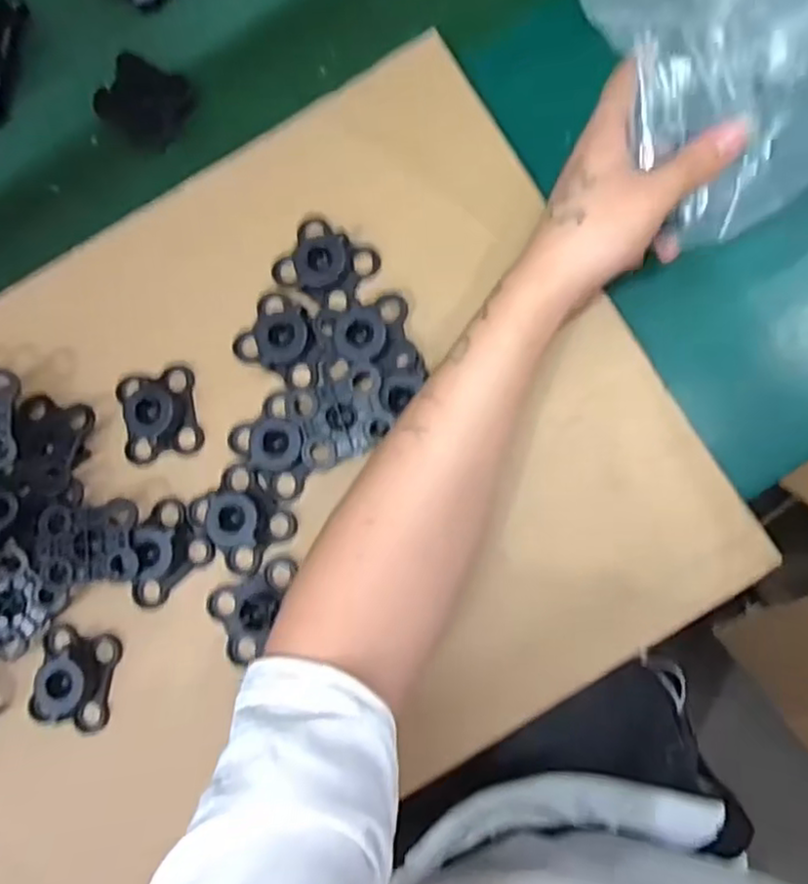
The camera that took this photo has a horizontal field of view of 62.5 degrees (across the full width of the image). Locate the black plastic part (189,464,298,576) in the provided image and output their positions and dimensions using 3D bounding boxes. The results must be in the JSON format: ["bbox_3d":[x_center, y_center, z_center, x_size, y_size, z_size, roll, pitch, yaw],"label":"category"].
[{"bbox_3d":[-0.099,0.046,0.398,0.048,0.016,0.056,-42,80,0],"label":"black plastic part"}]

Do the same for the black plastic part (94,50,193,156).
[{"bbox_3d":[-0.180,-0.235,0.458,0.063,0.014,0.057,26,86,9],"label":"black plastic part"}]

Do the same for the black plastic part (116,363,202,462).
[{"bbox_3d":[-0.157,-0.018,0.416,0.048,0.018,0.055,-10,82,5],"label":"black plastic part"}]

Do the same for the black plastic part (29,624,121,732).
[{"bbox_3d":[-0.202,0.143,0.399,0.046,0.018,0.057,11,84,8],"label":"black plastic part"}]

